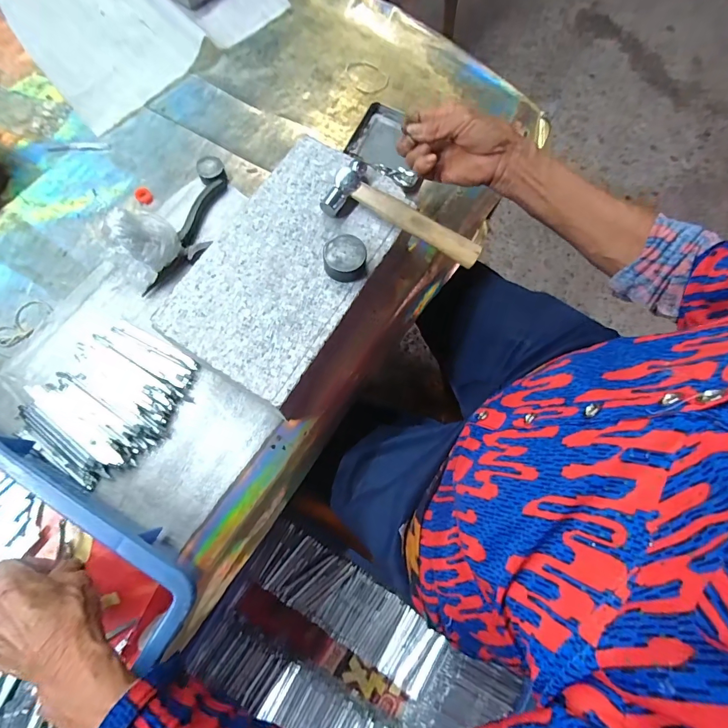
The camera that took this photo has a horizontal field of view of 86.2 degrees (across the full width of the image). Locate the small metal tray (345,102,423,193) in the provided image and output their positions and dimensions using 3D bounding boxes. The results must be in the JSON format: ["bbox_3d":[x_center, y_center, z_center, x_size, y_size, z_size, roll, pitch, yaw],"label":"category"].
[{"bbox_3d":[0.038,-0.272,0.487,0.115,0.014,0.084,36,76,9],"label":"small metal tray"}]

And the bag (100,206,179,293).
[{"bbox_3d":[-0.229,-0.123,0.403,0.055,0.064,0.073,40,77,10],"label":"bag"}]

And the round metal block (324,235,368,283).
[{"bbox_3d":[-0.018,-0.096,0.352,0.037,0.021,0.040,0,76,-1],"label":"round metal block"}]

